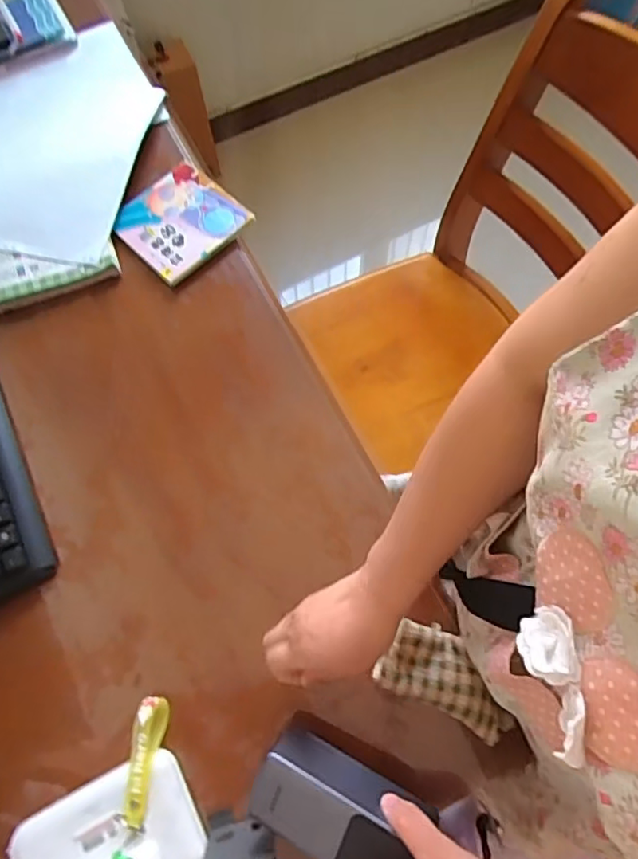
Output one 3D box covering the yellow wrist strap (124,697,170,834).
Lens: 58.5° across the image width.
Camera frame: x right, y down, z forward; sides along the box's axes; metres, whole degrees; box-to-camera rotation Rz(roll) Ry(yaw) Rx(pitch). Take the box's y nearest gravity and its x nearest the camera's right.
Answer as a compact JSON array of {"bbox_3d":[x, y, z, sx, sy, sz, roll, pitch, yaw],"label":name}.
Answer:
[{"bbox_3d":[-0.144,0.272,0.470,0.026,0.012,0.093,4,55,-1],"label":"yellow wrist strap"}]

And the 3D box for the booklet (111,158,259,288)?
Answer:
[{"bbox_3d":[-0.170,-0.254,0.688,0.131,0.010,0.143,-43,68,-11],"label":"booklet"}]

